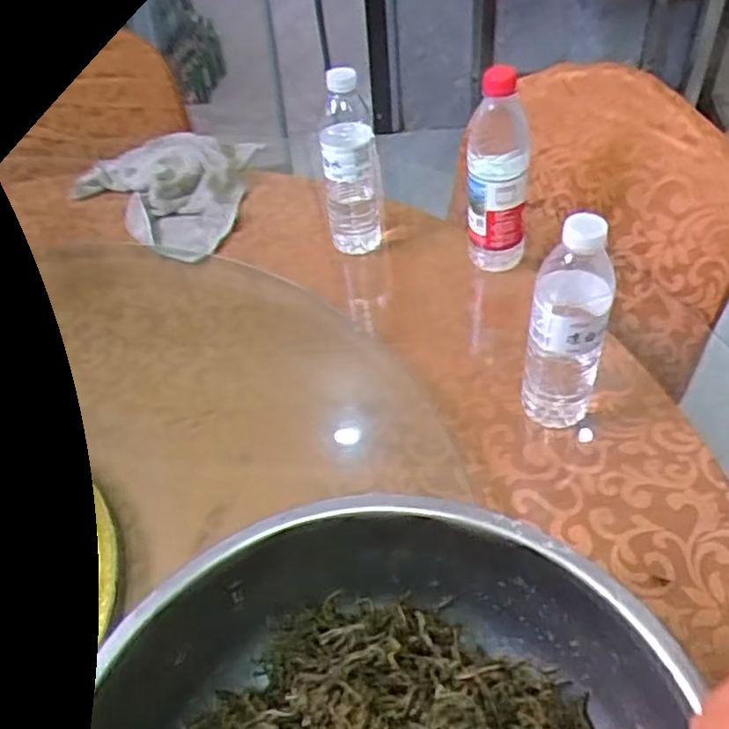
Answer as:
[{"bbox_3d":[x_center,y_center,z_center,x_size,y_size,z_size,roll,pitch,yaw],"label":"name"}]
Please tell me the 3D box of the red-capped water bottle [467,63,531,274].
[{"bbox_3d":[0.144,-0.201,0.752,0.066,0.231,0.074,3,48,9],"label":"red-capped water bottle"}]

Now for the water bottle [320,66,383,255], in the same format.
[{"bbox_3d":[-0.015,-0.231,0.806,0.063,0.202,0.066,-4,47,2],"label":"water bottle"}]

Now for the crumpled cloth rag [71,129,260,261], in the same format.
[{"bbox_3d":[-0.299,-0.247,0.997,0.251,0.044,0.312,-2,47,6],"label":"crumpled cloth rag"}]

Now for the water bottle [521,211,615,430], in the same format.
[{"bbox_3d":[0.174,-0.030,0.598,0.064,0.217,0.056,10,49,15],"label":"water bottle"}]

